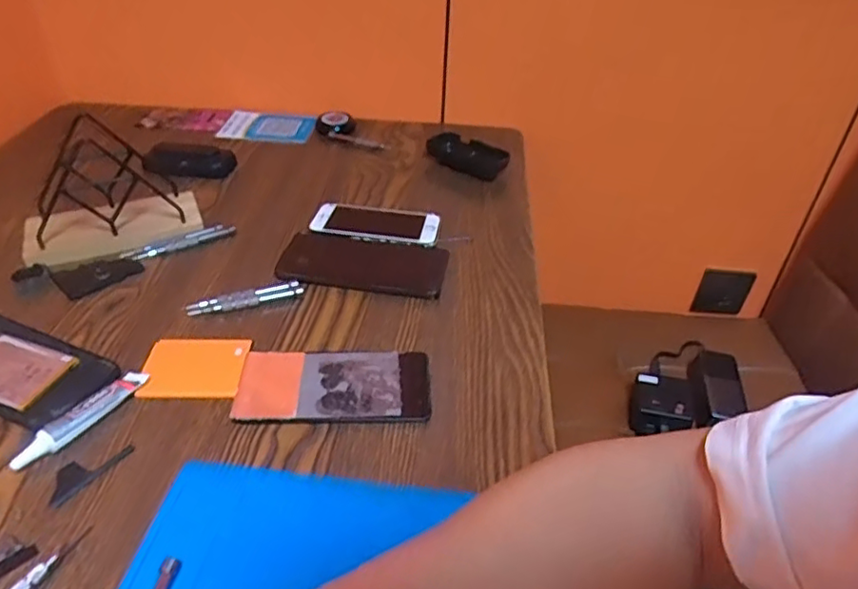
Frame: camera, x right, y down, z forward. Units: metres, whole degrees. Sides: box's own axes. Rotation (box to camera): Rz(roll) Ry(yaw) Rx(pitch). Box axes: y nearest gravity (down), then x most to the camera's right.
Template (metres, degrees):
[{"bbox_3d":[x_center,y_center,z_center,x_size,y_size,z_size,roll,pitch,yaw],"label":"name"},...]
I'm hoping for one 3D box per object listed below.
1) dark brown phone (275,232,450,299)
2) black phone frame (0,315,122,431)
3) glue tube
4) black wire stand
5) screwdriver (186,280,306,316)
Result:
[{"bbox_3d":[-0.065,-0.031,0.630,0.162,0.015,0.082,6,38,4],"label":"dark brown phone"},{"bbox_3d":[-0.334,0.058,0.500,0.161,0.009,0.075,16,40,17],"label":"black phone frame"},{"bbox_3d":[-0.253,0.090,0.458,0.025,0.015,0.103,18,41,19],"label":"glue tube"},{"bbox_3d":[-0.331,-0.115,0.635,0.134,0.104,0.081,-12,40,-18],"label":"black wire stand"},{"bbox_3d":[-0.170,0.004,0.577,0.102,0.010,0.017,-11,40,-17],"label":"screwdriver"}]

